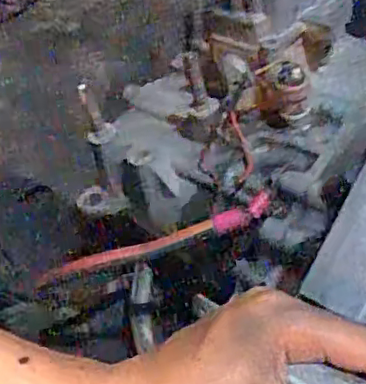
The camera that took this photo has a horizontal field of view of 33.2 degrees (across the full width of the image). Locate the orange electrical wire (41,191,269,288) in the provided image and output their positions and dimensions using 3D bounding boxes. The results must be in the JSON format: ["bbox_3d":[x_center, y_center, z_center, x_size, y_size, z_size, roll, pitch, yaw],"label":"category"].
[{"bbox_3d":[-0.022,0.035,0.425,0.168,0.009,0.015,-19,56,9],"label":"orange electrical wire"}]

